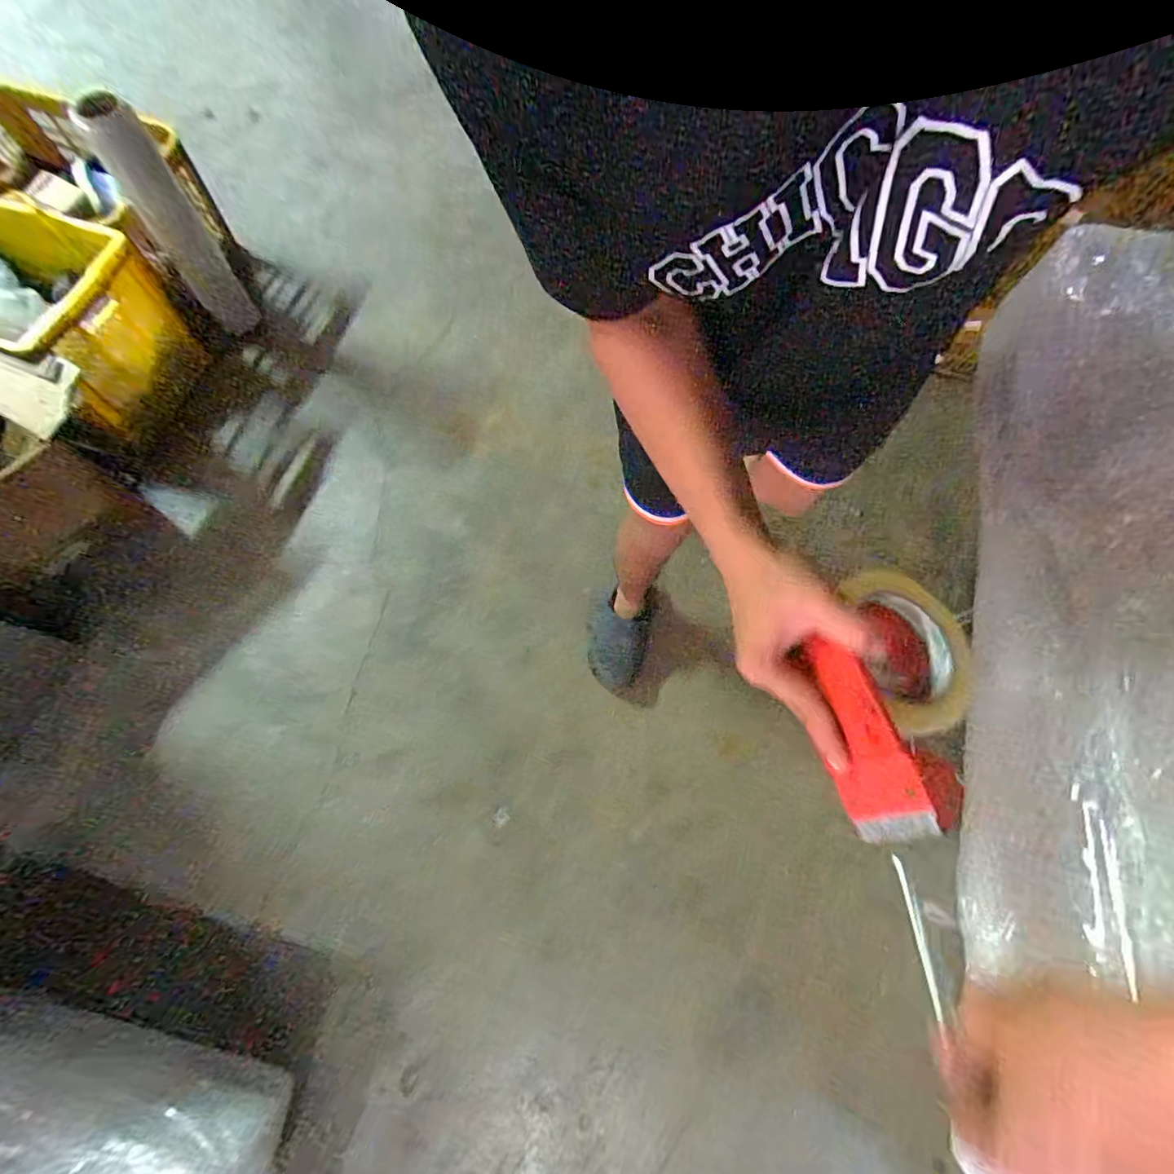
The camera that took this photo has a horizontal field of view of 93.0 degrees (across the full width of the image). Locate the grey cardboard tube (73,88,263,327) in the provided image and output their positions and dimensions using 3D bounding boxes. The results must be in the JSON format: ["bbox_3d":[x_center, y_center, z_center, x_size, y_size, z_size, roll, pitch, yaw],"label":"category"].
[{"bbox_3d":[-0.901,-0.790,1.228,0.103,0.439,0.116,-30,55,-11],"label":"grey cardboard tube"}]

